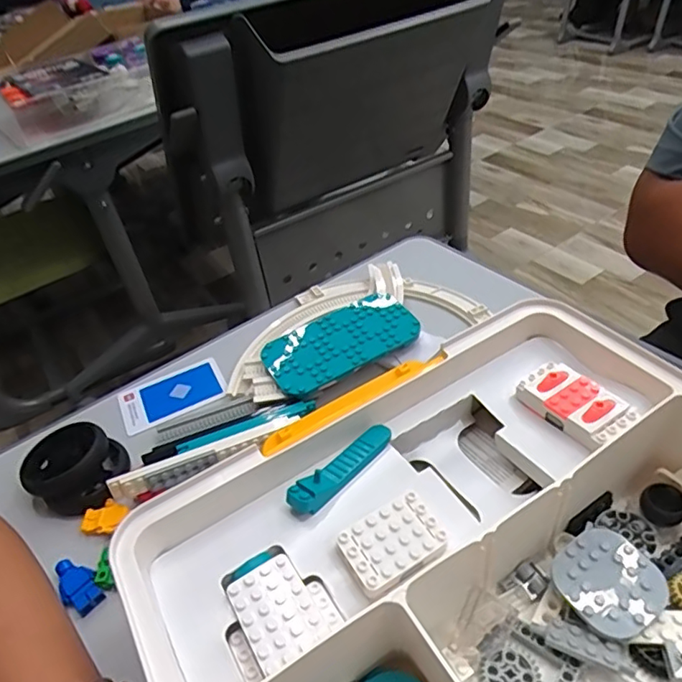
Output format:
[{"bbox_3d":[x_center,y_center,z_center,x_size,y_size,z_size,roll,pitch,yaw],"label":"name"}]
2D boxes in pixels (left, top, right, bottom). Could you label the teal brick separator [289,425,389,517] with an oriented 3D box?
[{"bbox_3d":[0.002,0.067,0.304,0.016,0.011,0.071,28,52,35],"label":"teal brick separator"}]

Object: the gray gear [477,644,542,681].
[{"bbox_3d":[0.080,0.160,0.265,0.028,0.007,0.026,-25,43,-18],"label":"gray gear"}]

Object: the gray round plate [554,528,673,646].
[{"bbox_3d":[0.135,0.119,0.280,0.049,0.005,0.047,-27,48,-19],"label":"gray round plate"}]

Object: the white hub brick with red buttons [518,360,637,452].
[{"bbox_3d":[0.135,0.036,0.321,0.033,0.016,0.058,-26,43,-19],"label":"white hub brick with red buttons"}]

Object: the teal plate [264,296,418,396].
[{"bbox_3d":[0.000,0.000,0.446,0.120,0.010,0.058,-26,57,-17],"label":"teal plate"}]

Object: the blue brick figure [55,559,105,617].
[{"bbox_3d":[-0.158,0.146,0.336,0.036,0.007,0.018,36,53,26],"label":"blue brick figure"}]

